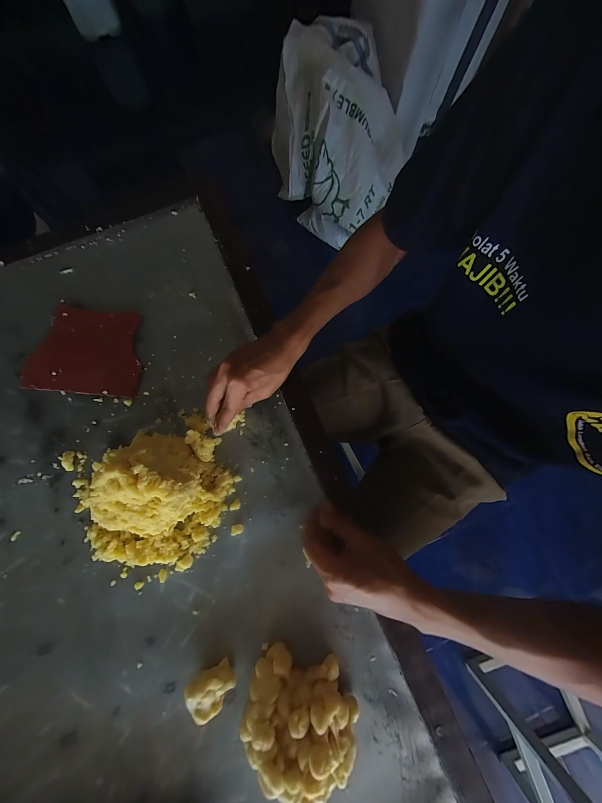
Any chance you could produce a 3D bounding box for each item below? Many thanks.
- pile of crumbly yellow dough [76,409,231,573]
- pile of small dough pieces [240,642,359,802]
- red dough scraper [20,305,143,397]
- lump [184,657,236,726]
[{"bbox_3d":[-0.184,0.108,0.318,0.168,0.099,0.181,0,78,1],"label":"pile of crumbly yellow dough"},{"bbox_3d":[-0.003,0.363,0.287,0.119,0.048,0.135,10,78,3],"label":"pile of small dough pieces"},{"bbox_3d":[-0.329,-0.080,0.412,0.172,0.006,0.134,5,78,2],"label":"red dough scraper"},{"bbox_3d":[-0.104,0.327,0.305,0.044,0.032,0.045,0,78,1],"label":"lump"}]

